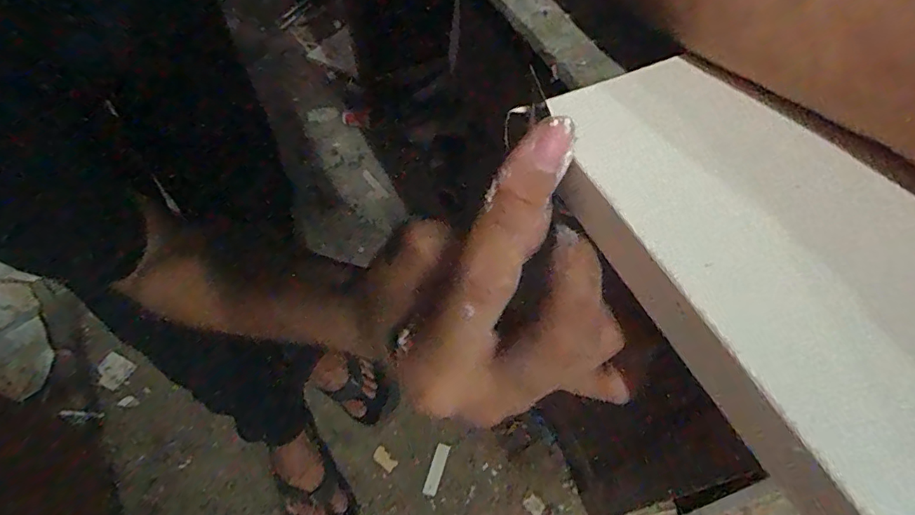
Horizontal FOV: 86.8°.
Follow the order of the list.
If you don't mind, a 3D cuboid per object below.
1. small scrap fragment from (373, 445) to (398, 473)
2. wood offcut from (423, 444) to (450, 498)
[{"bbox_3d":[-0.129,0.355,0.851,0.044,0.004,0.027,42,52,13],"label":"small scrap fragment"},{"bbox_3d":[-0.037,0.369,0.841,0.023,0.011,0.084,16,58,11],"label":"wood offcut"}]

